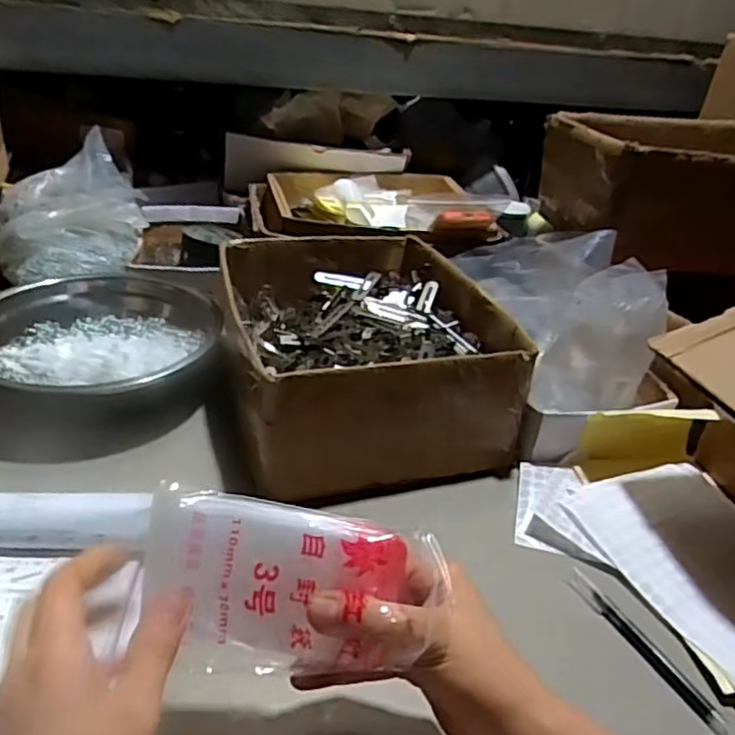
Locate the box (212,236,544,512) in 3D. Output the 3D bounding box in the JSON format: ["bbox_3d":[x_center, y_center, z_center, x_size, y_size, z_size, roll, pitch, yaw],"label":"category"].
[{"bbox_3d":[-0.008,-0.028,0.688,0.252,0.119,0.327,-5,32,-17],"label":"box"}]

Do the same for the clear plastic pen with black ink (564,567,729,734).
[{"bbox_3d":[0.198,0.199,0.470,0.018,0.008,0.135,-13,38,-28],"label":"clear plastic pen with black ink"}]

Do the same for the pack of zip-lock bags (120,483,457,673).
[{"bbox_3d":[-0.049,0.118,0.348,0.148,0.088,0.022,9,-10,8],"label":"pack of zip-lock bags"}]

